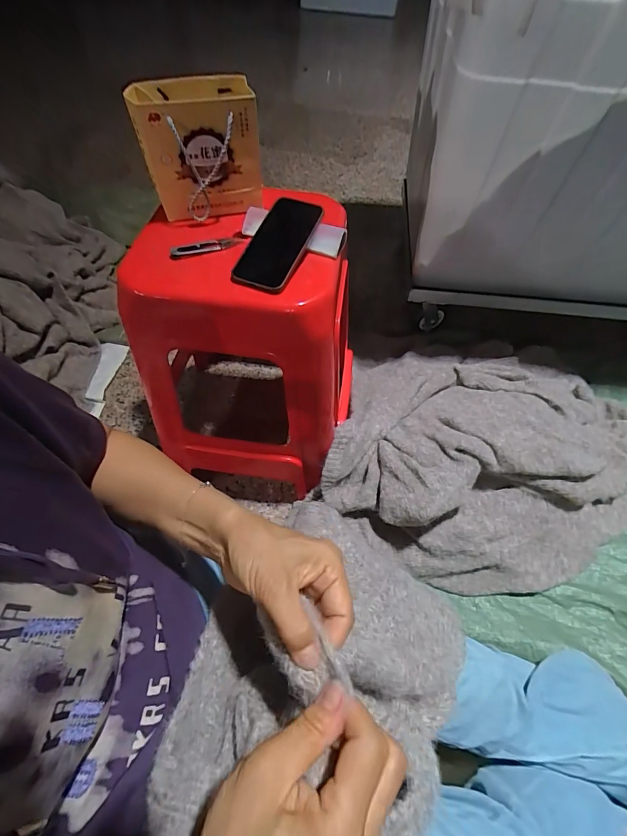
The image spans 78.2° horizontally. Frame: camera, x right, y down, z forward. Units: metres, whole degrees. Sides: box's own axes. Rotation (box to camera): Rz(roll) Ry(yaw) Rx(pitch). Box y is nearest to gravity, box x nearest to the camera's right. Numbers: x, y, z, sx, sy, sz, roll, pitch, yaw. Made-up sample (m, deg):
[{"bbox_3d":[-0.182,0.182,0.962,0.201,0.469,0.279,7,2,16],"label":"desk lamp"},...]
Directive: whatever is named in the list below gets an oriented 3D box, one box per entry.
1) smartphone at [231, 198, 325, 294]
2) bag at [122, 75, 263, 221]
[{"bbox_3d":[-0.050,-0.246,0.541,0.089,0.012,0.164,19,70,23],"label":"smartphone"},{"bbox_3d":[-0.163,-0.389,0.560,0.155,0.149,0.100,-14,58,-11],"label":"bag"}]

